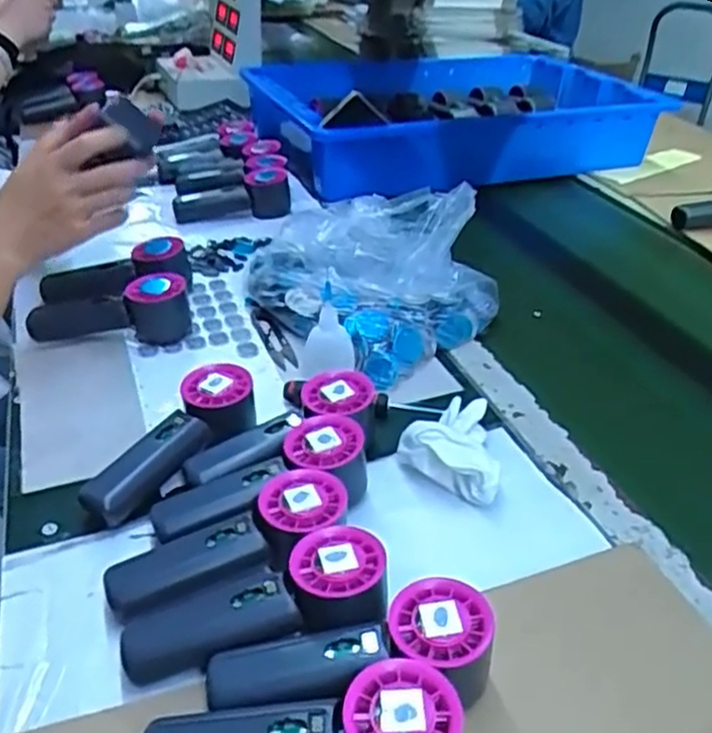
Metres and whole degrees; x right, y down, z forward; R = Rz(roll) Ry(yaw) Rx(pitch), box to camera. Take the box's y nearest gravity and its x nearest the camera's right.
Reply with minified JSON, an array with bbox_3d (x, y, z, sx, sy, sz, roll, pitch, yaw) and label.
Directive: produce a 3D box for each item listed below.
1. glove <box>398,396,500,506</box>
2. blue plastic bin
[{"bbox_3d":[0.074,0.057,0.572,0.078,0.048,0.109,8,34,8],"label":"glove"},{"bbox_3d":[0.148,-0.445,1.243,0.613,0.114,0.464,-9,35,-17],"label":"blue plastic bin"}]

